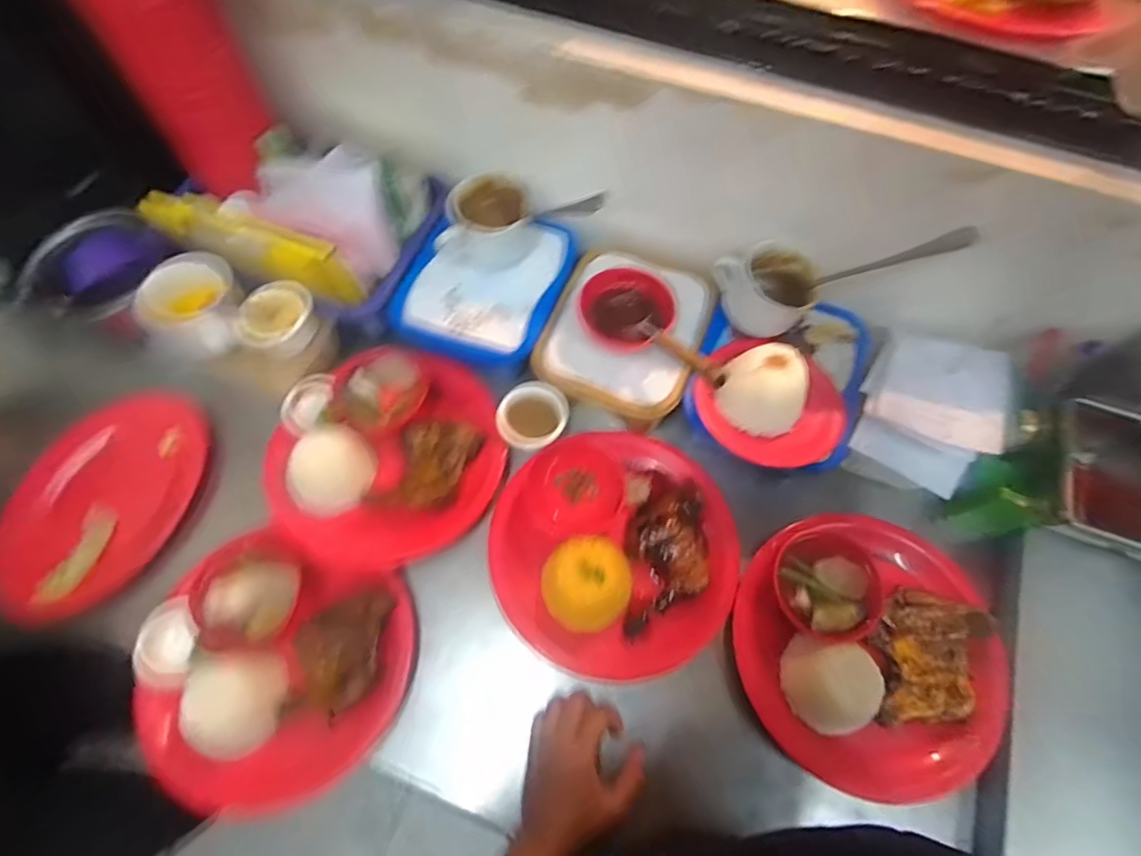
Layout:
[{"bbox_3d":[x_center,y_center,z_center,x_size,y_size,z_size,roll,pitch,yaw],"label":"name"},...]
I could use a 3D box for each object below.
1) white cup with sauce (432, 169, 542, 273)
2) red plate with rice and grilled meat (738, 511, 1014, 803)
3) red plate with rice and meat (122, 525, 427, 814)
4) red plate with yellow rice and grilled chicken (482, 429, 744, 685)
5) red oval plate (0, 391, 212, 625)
[{"bbox_3d":[-0.088,-0.229,0.607,0.087,0.064,0.087,0,67,0],"label":"white cup with sauce"},{"bbox_3d":[0.280,0.202,0.515,0.236,0.040,0.240,0,67,0],"label":"red plate with rice and grilled meat"},{"bbox_3d":[-0.279,0.221,0.505,0.237,0.062,0.217,0,67,0],"label":"red plate with rice and meat"},{"bbox_3d":[0.048,0.120,0.543,0.238,0.062,0.228,0,67,0],"label":"red plate with yellow rice and grilled chicken"},{"bbox_3d":[-0.487,0.074,0.575,0.147,0.039,0.246,12,67,5],"label":"red oval plate"}]

